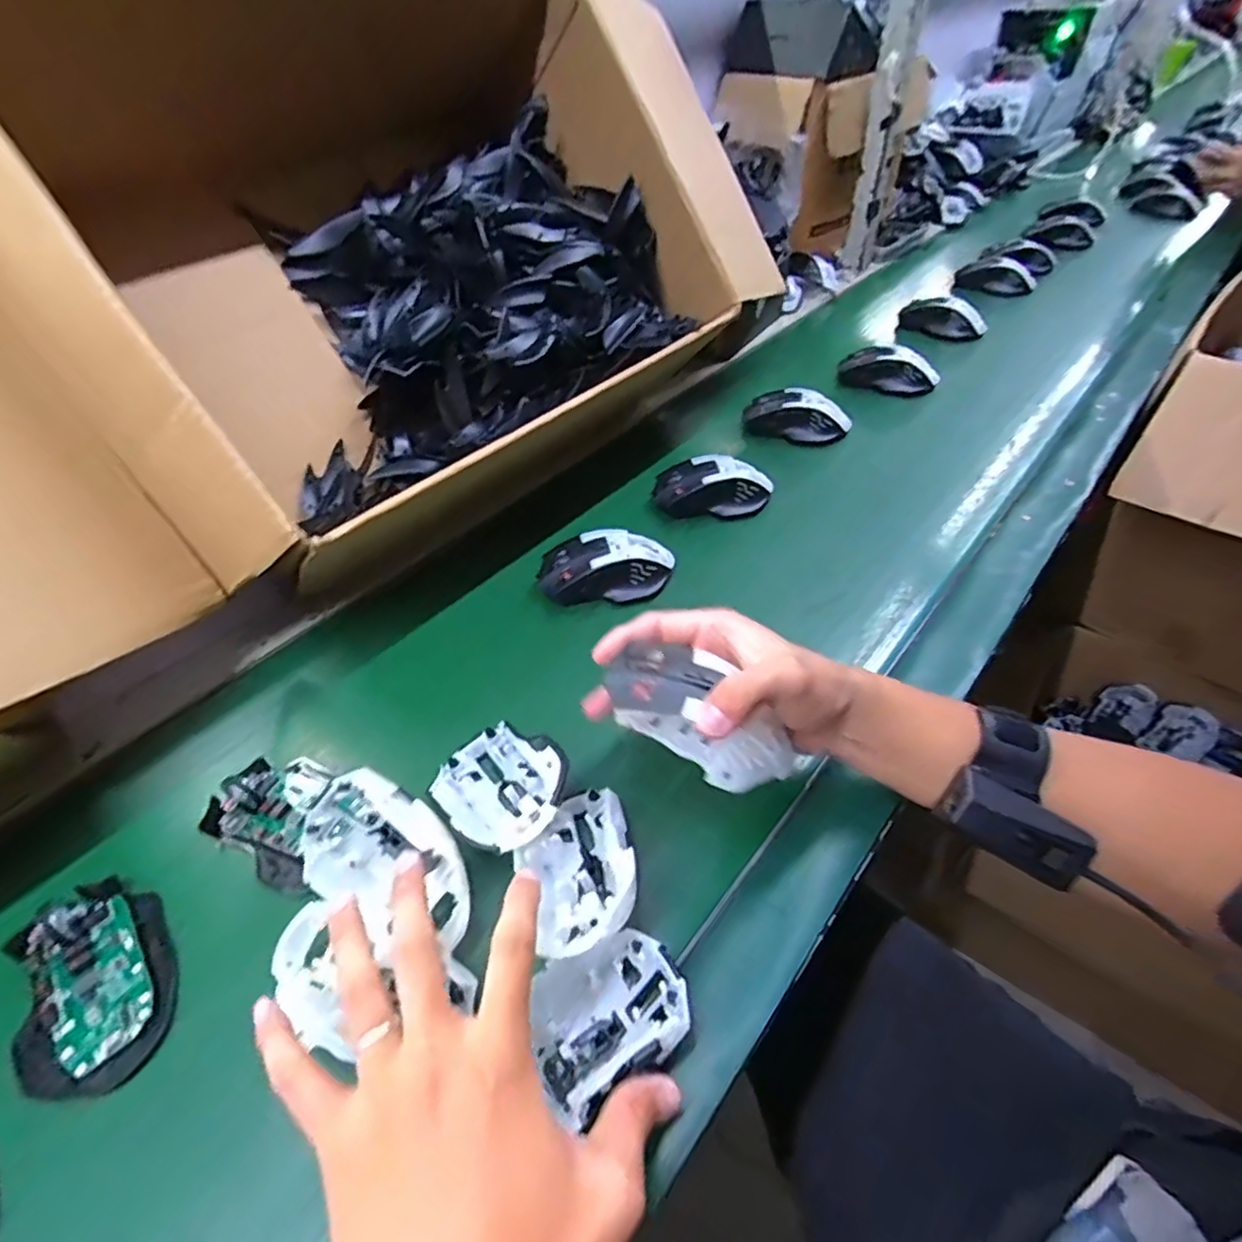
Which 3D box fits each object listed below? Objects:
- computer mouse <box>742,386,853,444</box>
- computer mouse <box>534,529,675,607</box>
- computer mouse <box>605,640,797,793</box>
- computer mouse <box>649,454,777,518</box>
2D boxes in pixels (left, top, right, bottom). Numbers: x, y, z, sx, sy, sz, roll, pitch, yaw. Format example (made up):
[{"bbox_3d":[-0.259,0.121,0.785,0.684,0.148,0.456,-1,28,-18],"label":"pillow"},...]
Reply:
[{"bbox_3d":[0.200,-0.235,0.716,0.121,0.041,0.050,9,48,12],"label":"computer mouse"},{"bbox_3d":[-0.013,-0.047,0.549,0.115,0.034,0.059,-9,46,-5],"label":"computer mouse"},{"bbox_3d":[0.047,0.050,0.344,0.110,0.032,0.054,34,54,5],"label":"computer mouse"},{"bbox_3d":[0.091,-0.136,0.633,0.115,0.037,0.057,6,47,10],"label":"computer mouse"}]

